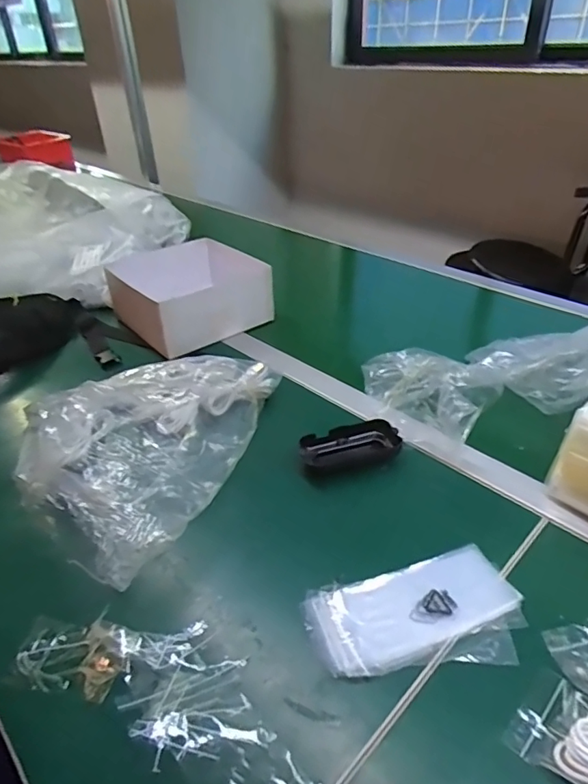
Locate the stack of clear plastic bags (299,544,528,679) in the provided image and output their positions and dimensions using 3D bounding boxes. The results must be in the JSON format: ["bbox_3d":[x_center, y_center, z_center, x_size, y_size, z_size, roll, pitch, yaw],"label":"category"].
[{"bbox_3d":[0.102,0.184,0.413,0.174,0.011,0.099,-13,37,-14],"label":"stack of clear plastic bags"}]

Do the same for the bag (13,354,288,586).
[{"bbox_3d":[-0.152,0.027,0.552,0.182,0.112,0.327,11,38,18],"label":"bag"}]

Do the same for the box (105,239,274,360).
[{"bbox_3d":[-0.166,-0.162,0.828,0.204,0.111,0.168,-27,42,-30],"label":"box"}]

